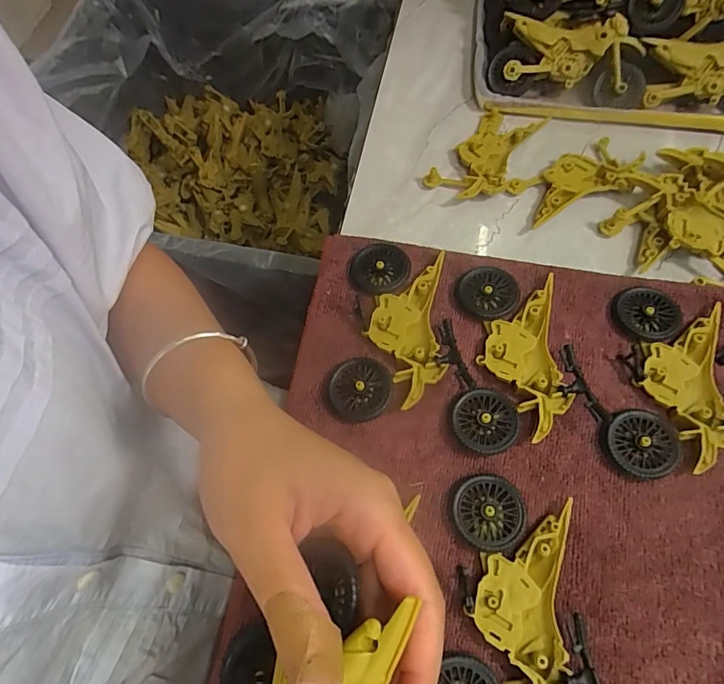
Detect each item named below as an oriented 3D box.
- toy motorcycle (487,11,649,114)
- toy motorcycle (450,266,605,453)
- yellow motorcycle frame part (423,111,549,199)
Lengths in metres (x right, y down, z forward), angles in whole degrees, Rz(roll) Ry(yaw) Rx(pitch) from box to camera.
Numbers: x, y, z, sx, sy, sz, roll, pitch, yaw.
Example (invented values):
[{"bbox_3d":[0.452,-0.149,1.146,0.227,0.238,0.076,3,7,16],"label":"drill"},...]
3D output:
[{"bbox_3d":[0.163,-0.222,0.373,0.115,0.057,0.030,12,28,11],"label":"toy motorcycle"},{"bbox_3d":[0.090,0.007,0.278,0.073,0.014,0.112,0,64,1],"label":"toy motorcycle"},{"bbox_3d":[0.100,-0.136,0.350,0.066,0.012,0.094,35,70,16],"label":"yellow motorcycle frame part"}]

